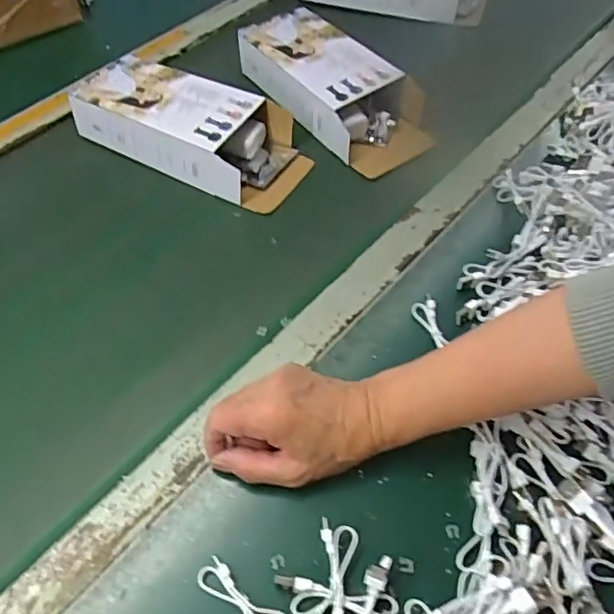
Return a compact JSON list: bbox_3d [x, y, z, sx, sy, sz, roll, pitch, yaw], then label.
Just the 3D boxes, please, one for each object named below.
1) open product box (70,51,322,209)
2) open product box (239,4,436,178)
[{"bbox_3d":[-0.121,-0.192,0.610,0.250,0.056,0.109,23,59,18],"label":"open product box"},{"bbox_3d":[0.034,-0.252,0.645,0.111,0.053,0.259,-31,59,-18],"label":"open product box"}]

